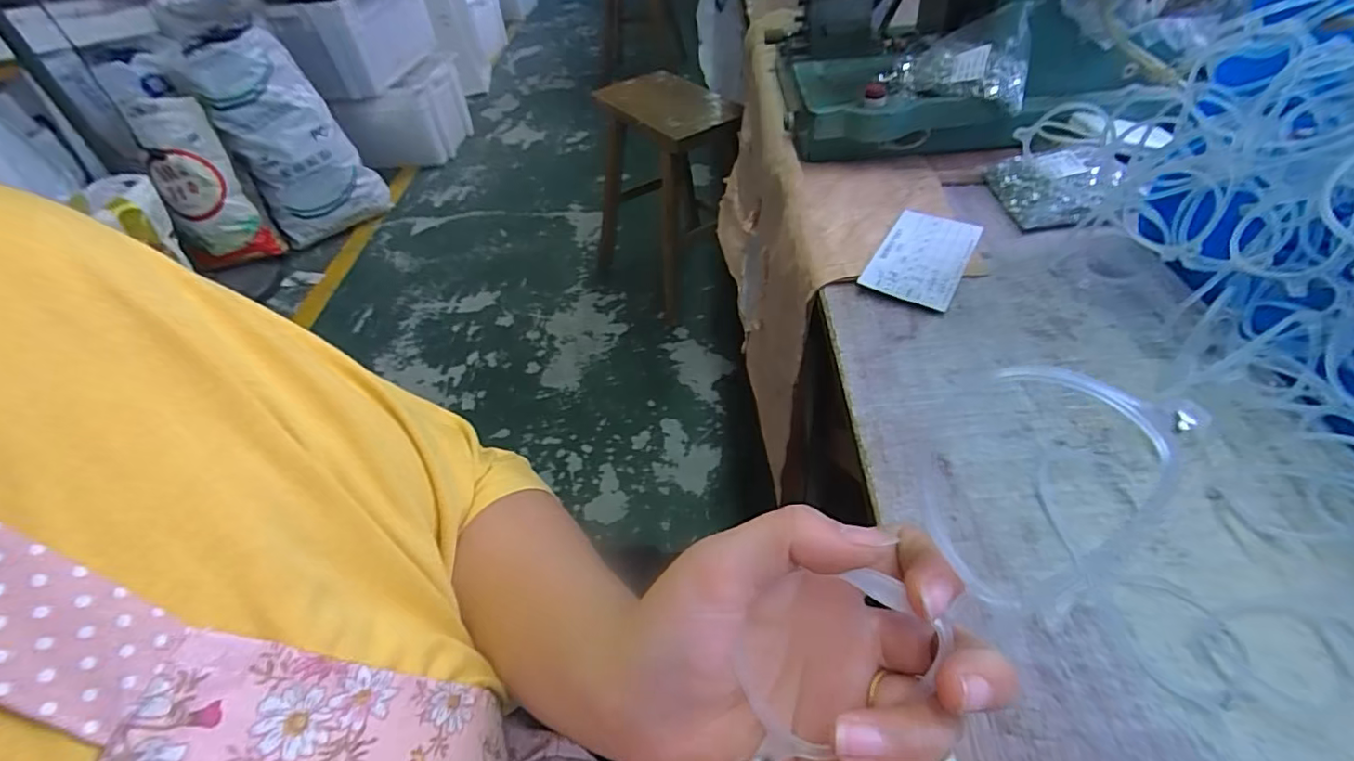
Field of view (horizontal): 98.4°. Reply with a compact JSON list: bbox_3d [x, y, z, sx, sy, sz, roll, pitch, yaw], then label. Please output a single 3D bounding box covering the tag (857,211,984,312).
[{"bbox_3d":[0.219,-0.112,0.519,0.072,0.005,0.138,23,50,20],"label":"tag"}]

